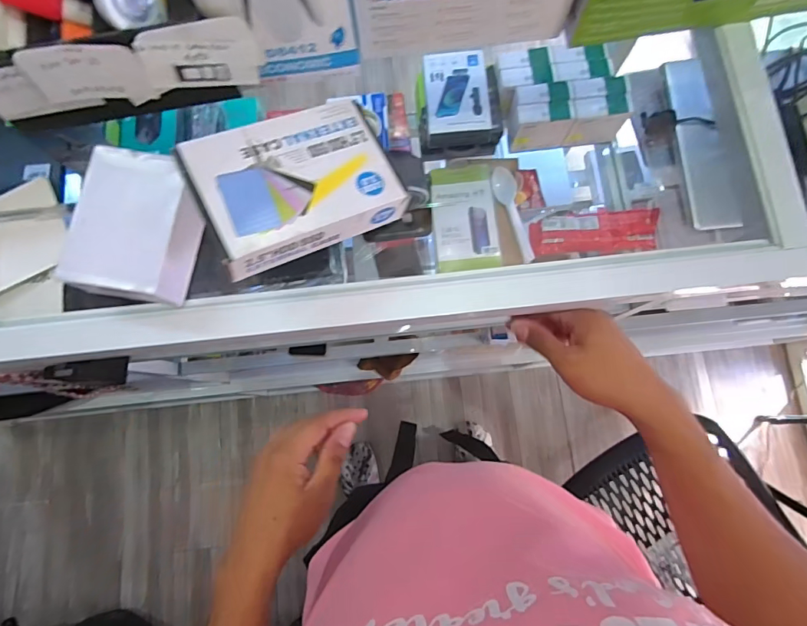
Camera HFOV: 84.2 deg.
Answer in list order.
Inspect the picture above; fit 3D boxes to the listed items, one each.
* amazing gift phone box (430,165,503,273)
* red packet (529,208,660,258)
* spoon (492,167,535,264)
[{"bbox_3d":[0.087,-0.137,0.641,0.088,0.016,0.157,-5,76,-1],"label":"amazing gift phone box"},{"bbox_3d":[0.270,-0.112,0.626,0.174,0.030,0.061,-5,78,1],"label":"red packet"},{"bbox_3d":[0.156,-0.140,0.639,0.031,0.022,0.139,-14,76,-3],"label":"spoon"}]

